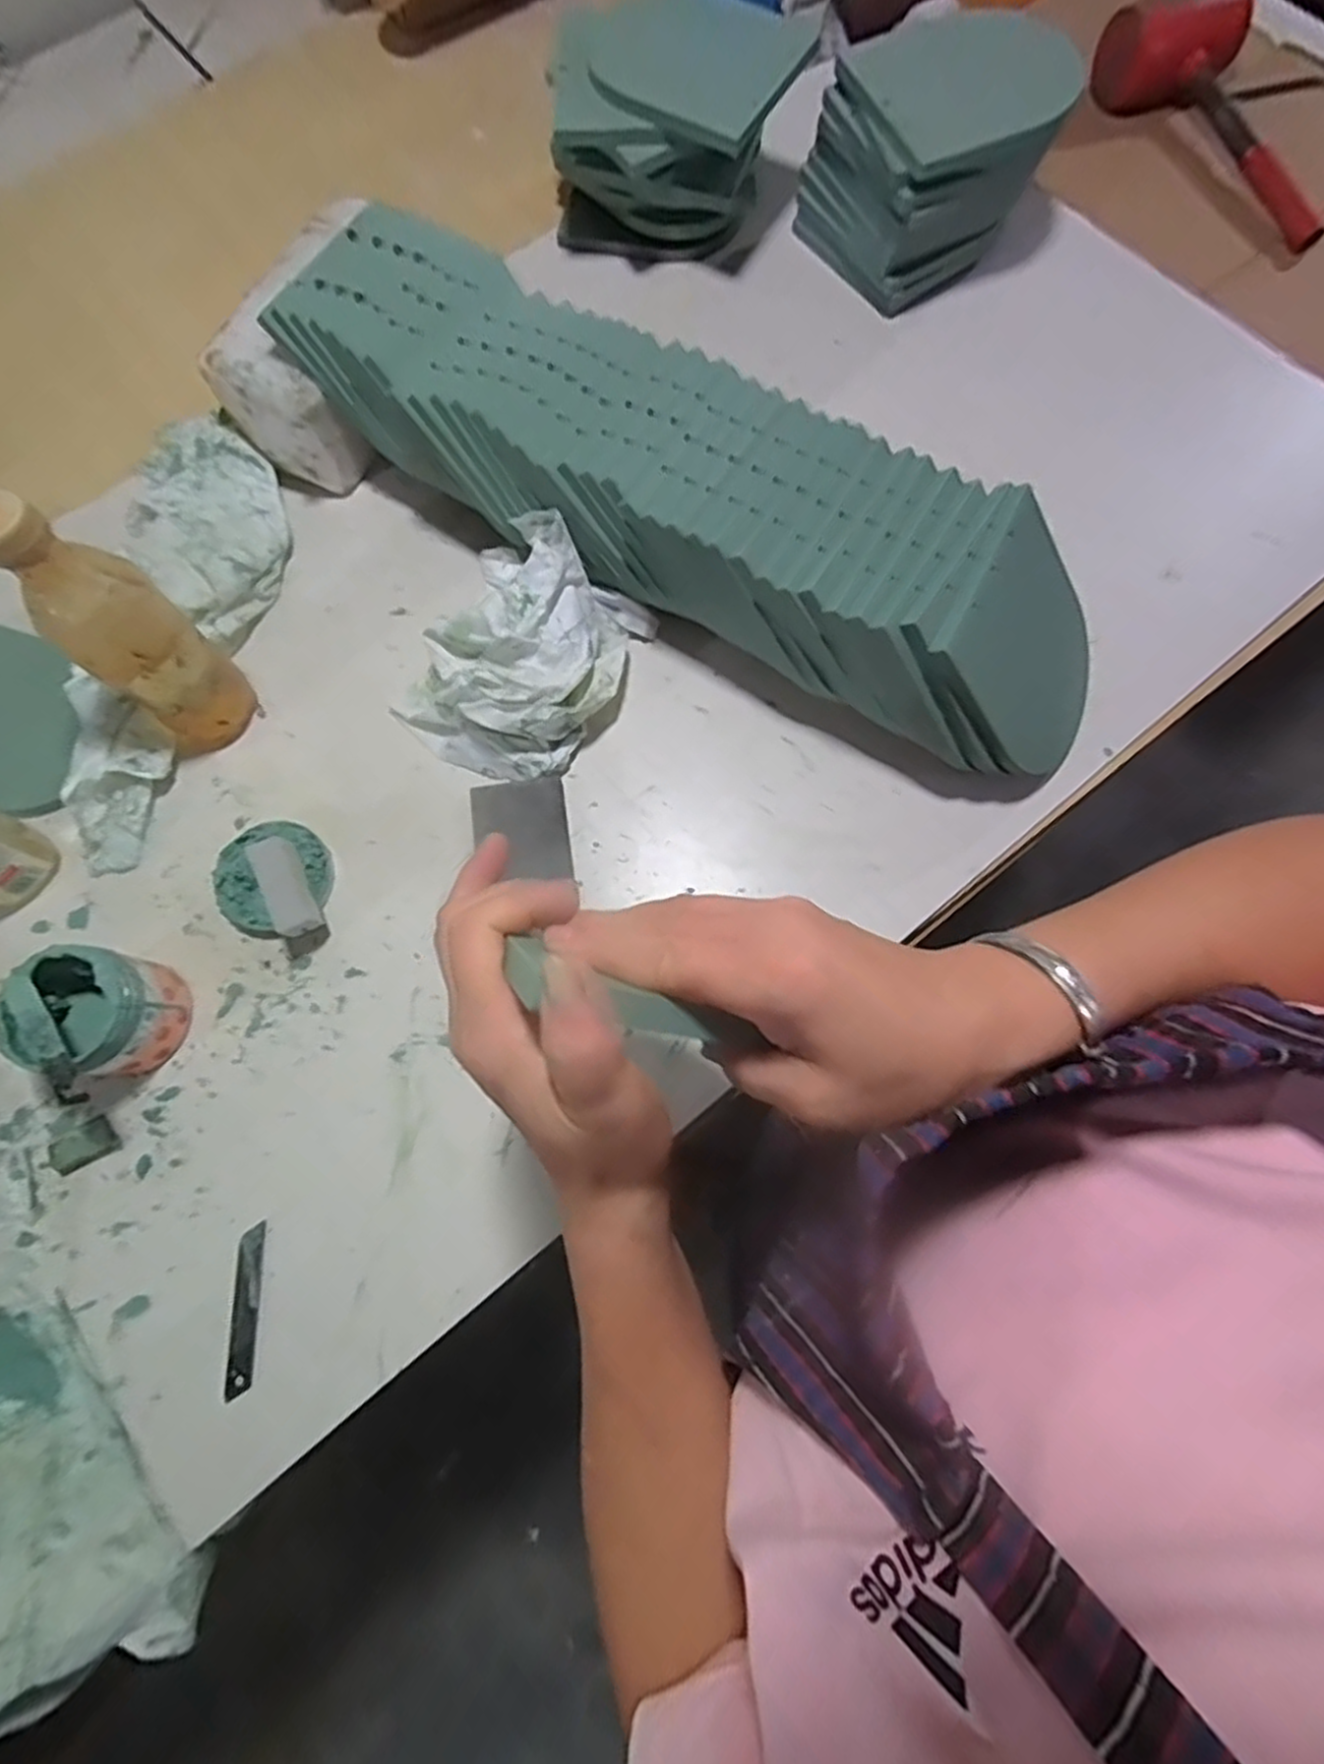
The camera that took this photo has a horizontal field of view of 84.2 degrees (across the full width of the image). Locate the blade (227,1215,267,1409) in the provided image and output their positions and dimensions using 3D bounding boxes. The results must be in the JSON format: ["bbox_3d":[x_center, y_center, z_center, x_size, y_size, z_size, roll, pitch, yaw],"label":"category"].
[{"bbox_3d":[-0.271,0.277,0.474,0.018,0.004,0.099,-5,75,0],"label":"blade"}]

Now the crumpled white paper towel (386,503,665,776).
[{"bbox_3d":[-0.109,-0.175,0.555,0.150,0.090,0.181,31,78,9],"label":"crumpled white paper towel"}]

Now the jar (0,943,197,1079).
[{"bbox_3d":[-0.378,0.088,0.493,0.079,0.075,0.075,0,75,1],"label":"jar"}]

